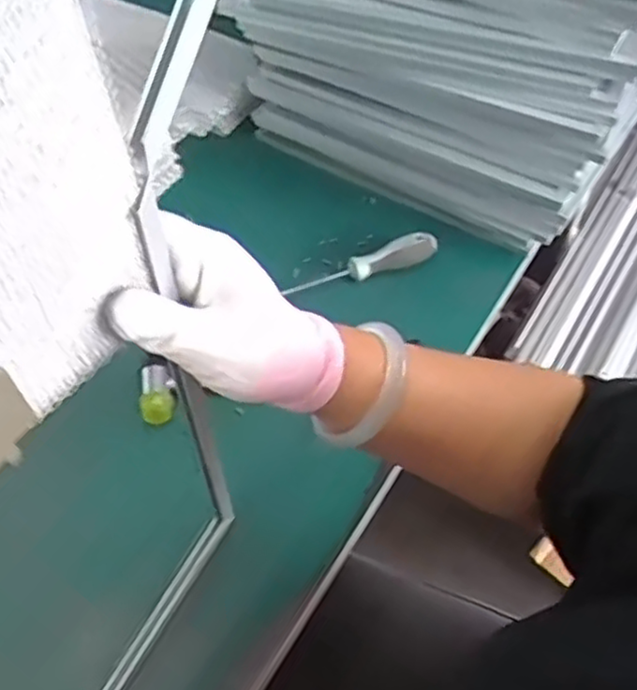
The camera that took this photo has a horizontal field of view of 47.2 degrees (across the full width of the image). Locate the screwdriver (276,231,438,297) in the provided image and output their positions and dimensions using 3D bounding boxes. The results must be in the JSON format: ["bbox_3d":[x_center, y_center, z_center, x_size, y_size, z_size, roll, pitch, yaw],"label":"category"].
[{"bbox_3d":[0.045,-0.078,0.708,0.159,0.031,0.024,-18,53,7],"label":"screwdriver"}]

